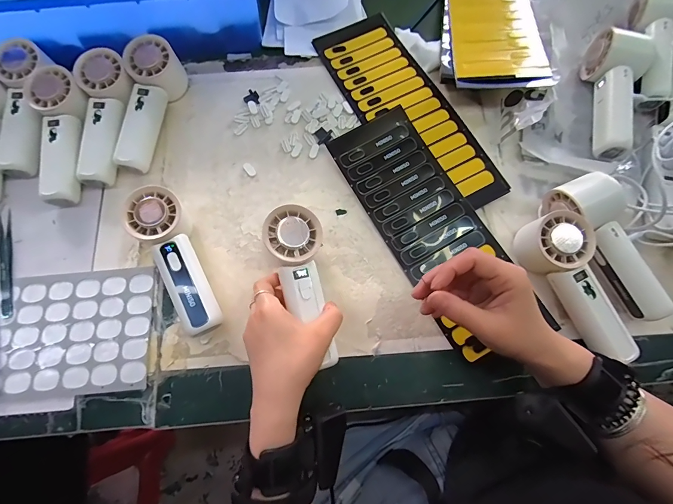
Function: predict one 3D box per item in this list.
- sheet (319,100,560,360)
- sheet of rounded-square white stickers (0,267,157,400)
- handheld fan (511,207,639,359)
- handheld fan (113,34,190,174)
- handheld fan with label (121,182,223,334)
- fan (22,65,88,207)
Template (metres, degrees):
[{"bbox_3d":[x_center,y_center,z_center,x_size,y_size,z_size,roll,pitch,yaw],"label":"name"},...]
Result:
[{"bbox_3d":[0.101,-0.033,0.388,0.104,0.007,0.279,-28,76,-7],"label":"sheet"},{"bbox_3d":[-0.265,0.080,0.361,0.152,0.004,0.123,-5,72,-1],"label":"sheet of rounded-square white stickers"},{"bbox_3d":[0.232,0.034,0.338,0.050,0.052,0.144,-19,72,-5],"label":"handheld fan"},{"bbox_3d":[-0.229,-0.171,0.411,0.057,0.050,0.154,13,72,5],"label":"handheld fan"},{"bbox_3d":[-0.161,0.008,0.366,0.058,0.057,0.157,-32,74,-9],"label":"handheld fan with label"},{"bbox_3d":[-0.310,-0.134,0.405,0.059,0.049,0.153,-14,72,-4],"label":"fan"}]

